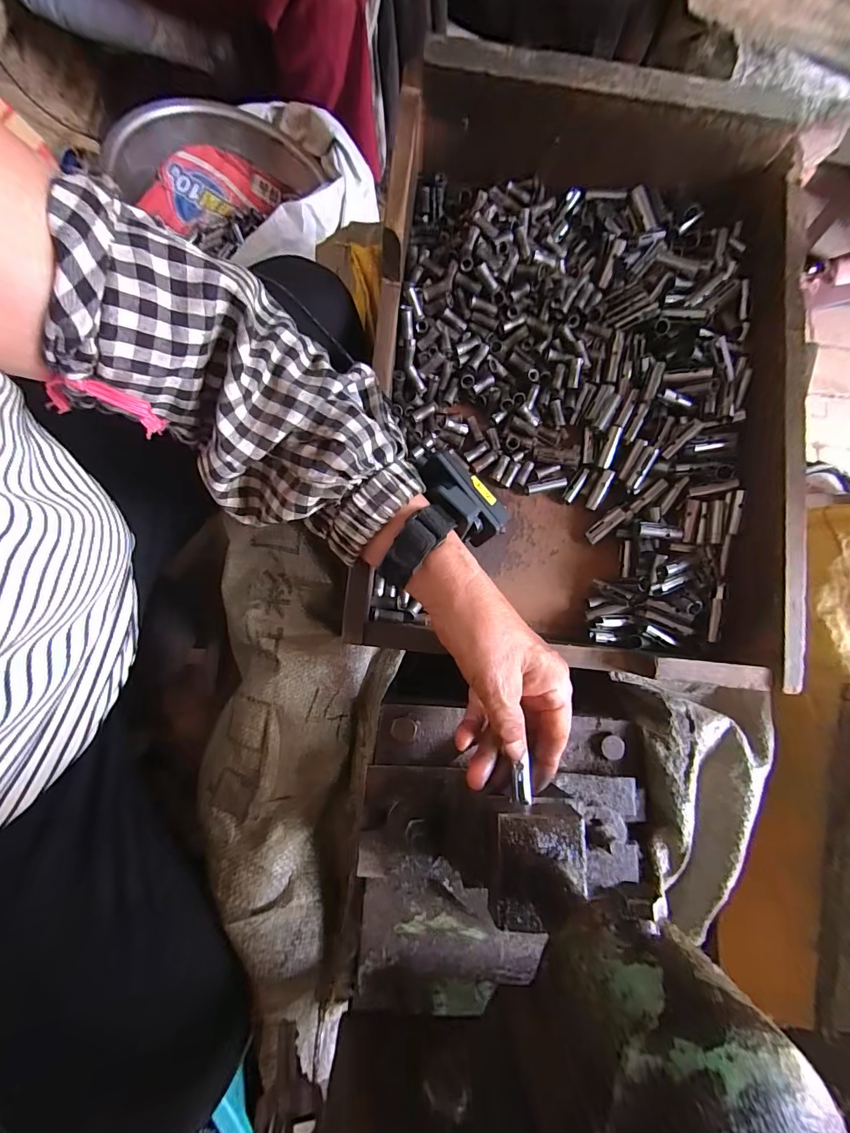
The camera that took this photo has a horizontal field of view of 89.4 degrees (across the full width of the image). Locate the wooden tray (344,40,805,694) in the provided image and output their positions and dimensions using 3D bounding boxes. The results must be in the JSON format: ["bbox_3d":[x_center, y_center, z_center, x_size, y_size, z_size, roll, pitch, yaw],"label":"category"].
[{"bbox_3d":[0.127,-0.149,0.353,0.325,0.128,0.450,5,80,0],"label":"wooden tray"}]

